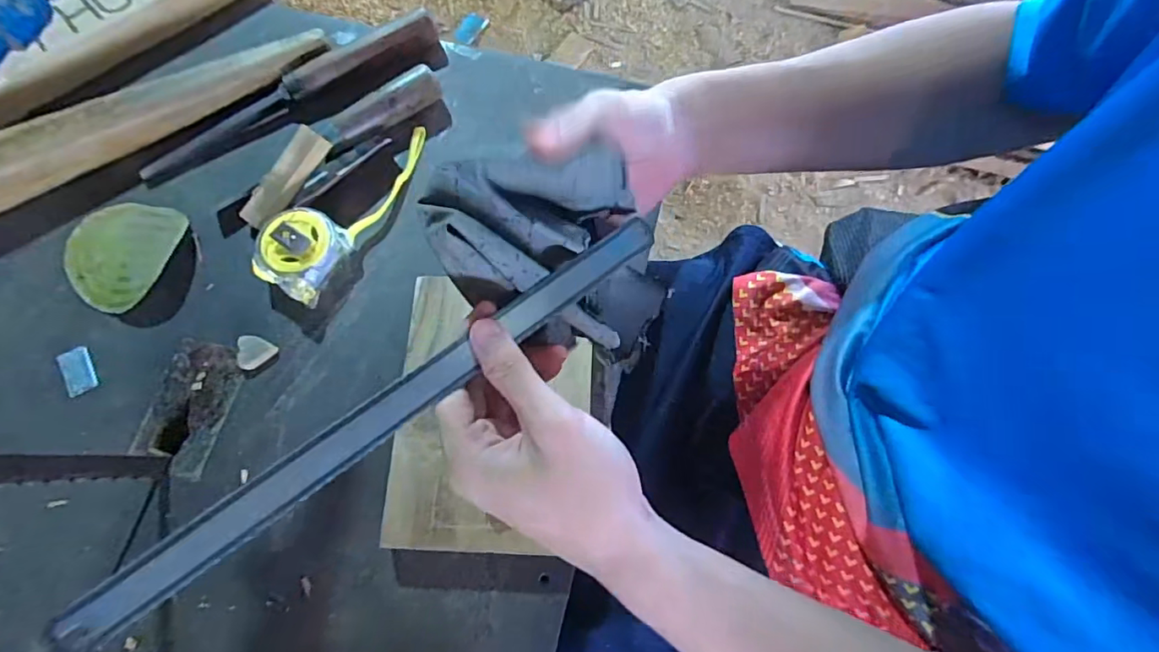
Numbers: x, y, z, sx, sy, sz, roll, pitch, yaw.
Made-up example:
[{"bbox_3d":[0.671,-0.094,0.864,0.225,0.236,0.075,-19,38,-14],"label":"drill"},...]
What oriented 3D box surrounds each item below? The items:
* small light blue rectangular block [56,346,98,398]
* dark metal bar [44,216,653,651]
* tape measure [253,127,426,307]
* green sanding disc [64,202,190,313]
[{"bbox_3d":[-0.402,0.036,0.429,0.024,0.005,0.037,-26,87,-8],"label":"small light blue rectangular block"},{"bbox_3d":[-0.076,0.032,0.249,0.297,0.004,0.020,-37,97,-20],"label":"dark metal bar"},{"bbox_3d":[-0.201,-0.109,0.465,0.063,0.035,0.185,30,75,8],"label":"tape measure"},{"bbox_3d":[-0.390,-0.064,0.455,0.075,0.012,0.097,21,74,6],"label":"green sanding disc"}]

